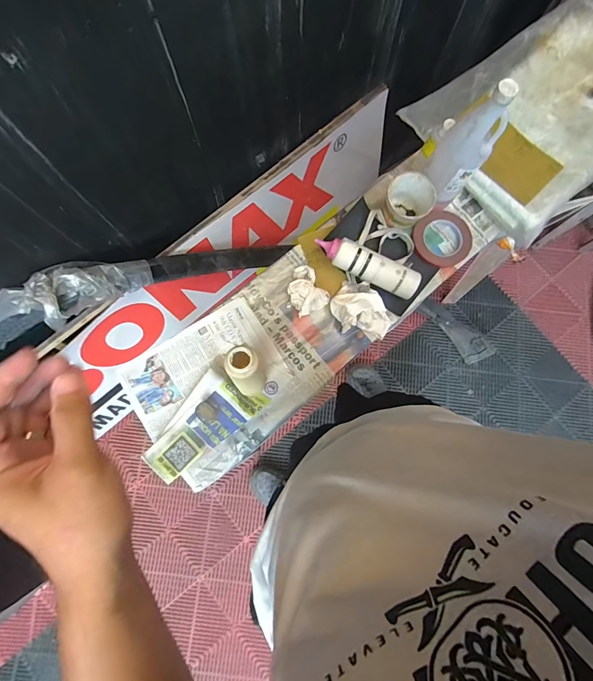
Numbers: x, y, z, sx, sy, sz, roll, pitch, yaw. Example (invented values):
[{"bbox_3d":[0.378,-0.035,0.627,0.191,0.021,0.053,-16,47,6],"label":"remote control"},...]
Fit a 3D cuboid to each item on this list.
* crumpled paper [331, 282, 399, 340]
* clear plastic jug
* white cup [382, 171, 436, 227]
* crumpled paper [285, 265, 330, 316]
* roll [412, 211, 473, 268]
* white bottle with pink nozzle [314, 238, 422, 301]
[{"bbox_3d":[0.126,-0.056,0.681,0.123,0.043,0.096,44,81,7],"label":"crumpled paper"},{"bbox_3d":[0.283,-0.327,0.614,0.089,0.236,0.069,35,80,6],"label":"clear plastic jug"},{"bbox_3d":[0.213,-0.268,0.699,0.084,0.073,0.084,0,78,-1],"label":"white cup"},{"bbox_3d":[0.014,-0.097,0.692,0.073,0.030,0.089,-33,81,-7],"label":"crumpled paper"},{"bbox_3d":[0.301,-0.209,0.722,0.122,0.017,0.112,0,78,-1],"label":"roll"},{"bbox_3d":[0.136,-0.143,0.677,0.208,0.052,0.052,24,79,4],"label":"white bottle with pink nozzle"}]

